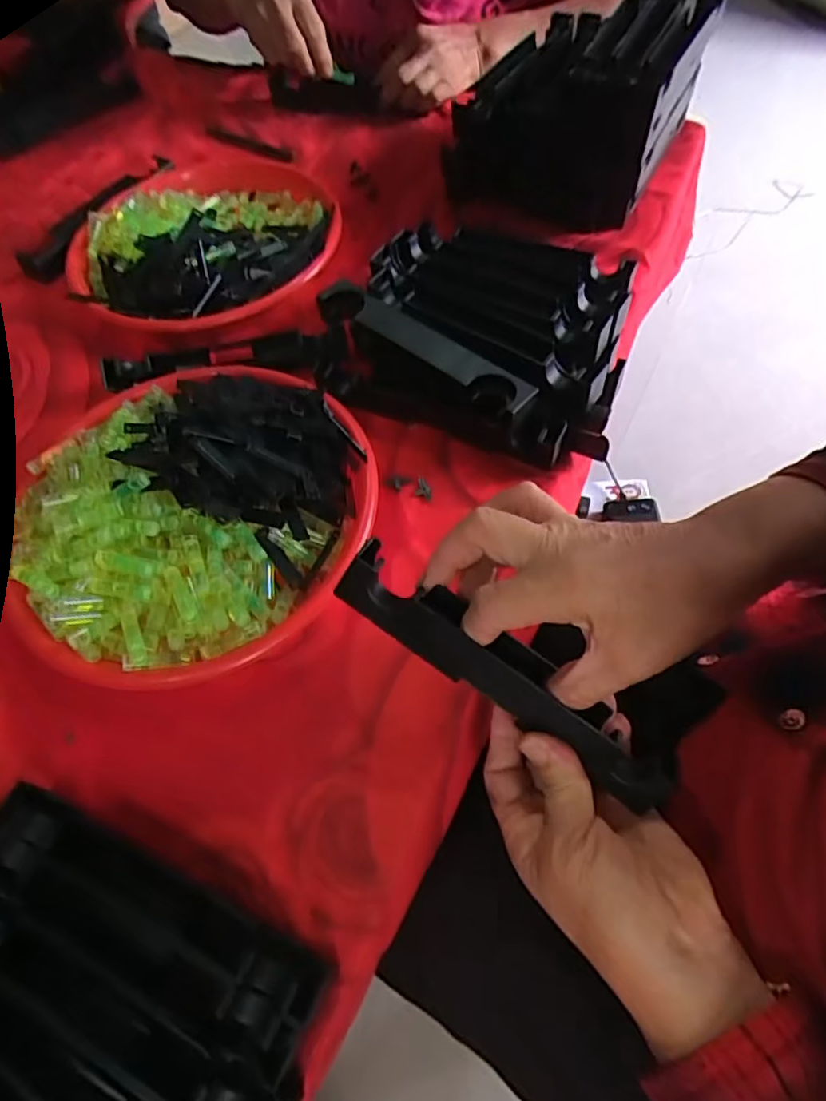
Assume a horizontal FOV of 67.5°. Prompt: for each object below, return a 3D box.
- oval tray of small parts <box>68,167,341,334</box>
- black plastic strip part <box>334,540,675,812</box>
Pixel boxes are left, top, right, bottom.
[{"bbox_3d":[-0.195,-0.289,0.568,0.242,0.038,0.228,4,59,7],"label":"oval tray of small parts"},{"bbox_3d":[0.048,0.061,0.313,0.188,0.027,0.034,35,66,1],"label":"black plastic strip part"}]

